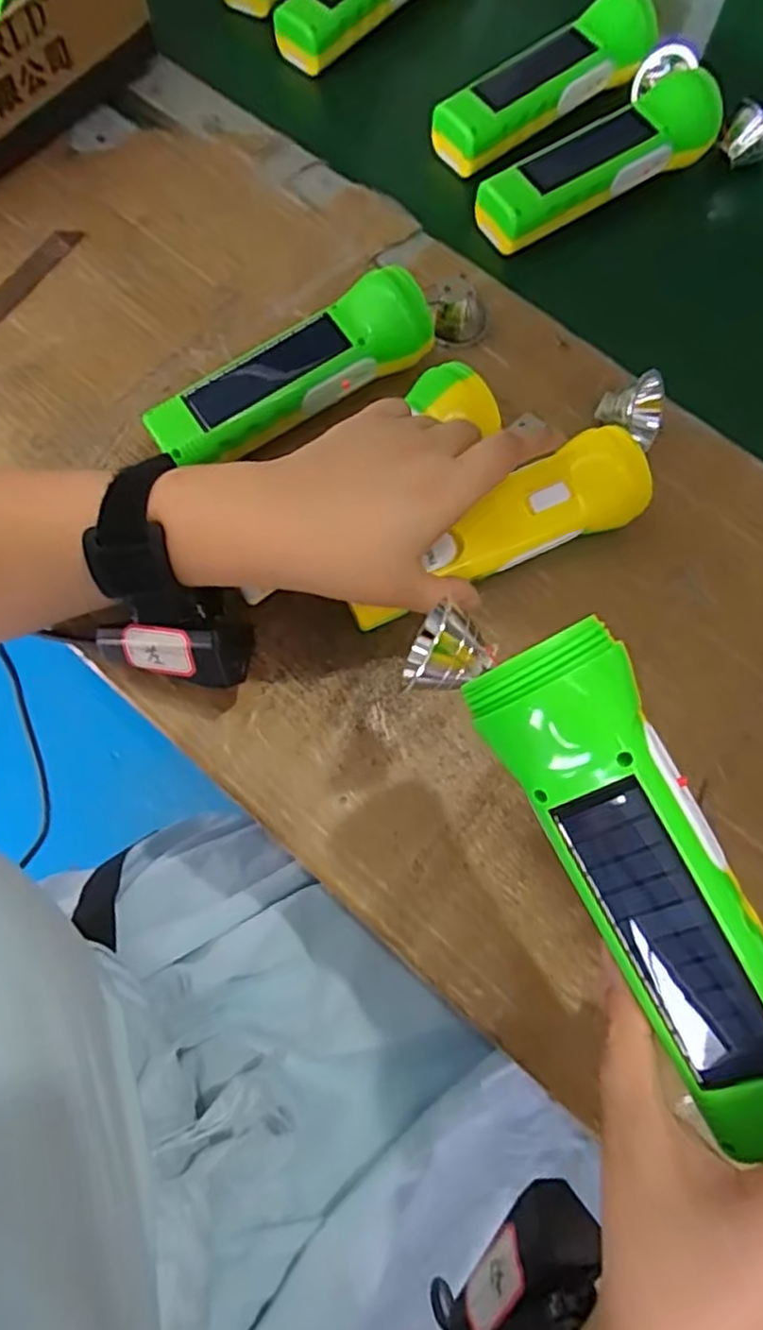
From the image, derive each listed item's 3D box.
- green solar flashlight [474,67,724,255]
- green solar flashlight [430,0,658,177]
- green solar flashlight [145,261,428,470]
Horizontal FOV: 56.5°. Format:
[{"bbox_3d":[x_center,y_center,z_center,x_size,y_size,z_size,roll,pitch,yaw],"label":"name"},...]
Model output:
[{"bbox_3d":[0.140,-0.325,0.456,0.161,0.039,0.047,-30,75,-11],"label":"green solar flashlight"},{"bbox_3d":[0.109,-0.397,0.479,0.166,0.043,0.049,-34,75,-12],"label":"green solar flashlight"},{"bbox_3d":[-0.049,-0.161,0.395,0.169,0.047,0.057,-31,75,-11],"label":"green solar flashlight"}]

